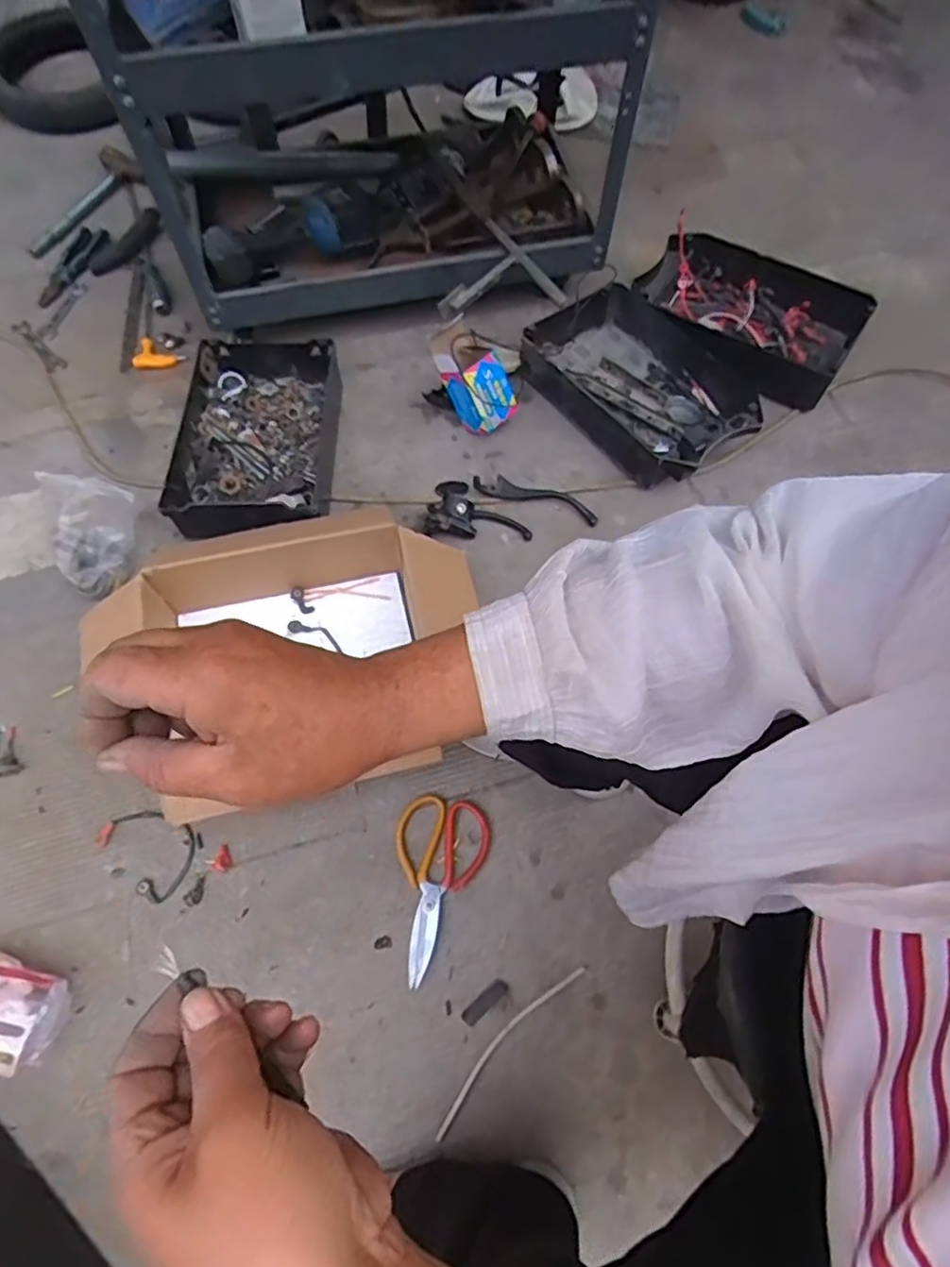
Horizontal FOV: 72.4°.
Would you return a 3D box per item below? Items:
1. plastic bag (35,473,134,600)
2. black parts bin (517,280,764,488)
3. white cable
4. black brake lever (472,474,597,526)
[{"bbox_3d":[-0.535,-0.143,0.897,0.127,0.114,0.133,35,71,15],"label":"plastic bag"},{"bbox_3d":[0.258,-0.404,1.023,0.243,0.091,0.373,-34,70,-13],"label":"black parts bin"},{"bbox_3d":[0.035,0.441,0.699,0.223,0.010,0.024,-42,72,-16],"label":"white cable"},{"bbox_3d":[0.093,-0.206,0.973,0.186,0.034,0.044,16,67,7],"label":"black brake lever"}]

